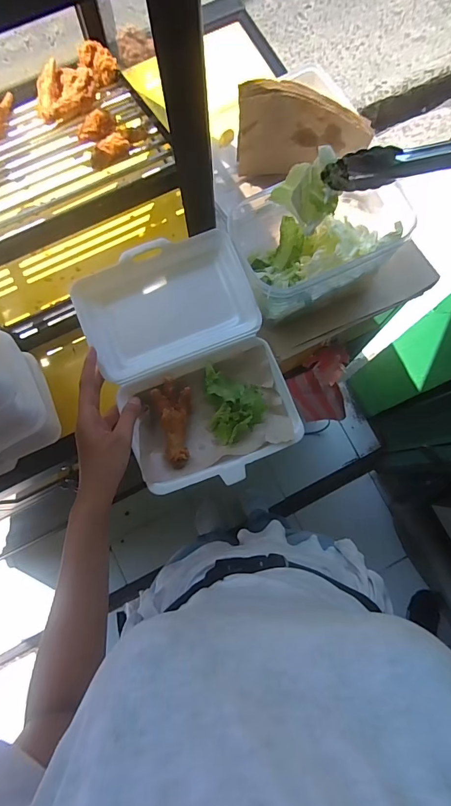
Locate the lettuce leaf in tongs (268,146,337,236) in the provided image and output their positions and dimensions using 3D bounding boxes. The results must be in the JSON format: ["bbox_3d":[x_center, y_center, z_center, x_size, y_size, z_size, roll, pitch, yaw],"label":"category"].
[{"bbox_3d":[0.089,-0.227,0.420,0.053,0.058,0.063,-19,78,-4],"label":"lettuce leaf in tongs"}]

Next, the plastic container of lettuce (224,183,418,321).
[{"bbox_3d":[0.117,-0.214,0.514,0.216,0.108,0.148,-18,78,-3],"label":"plastic container of lettuce"}]

